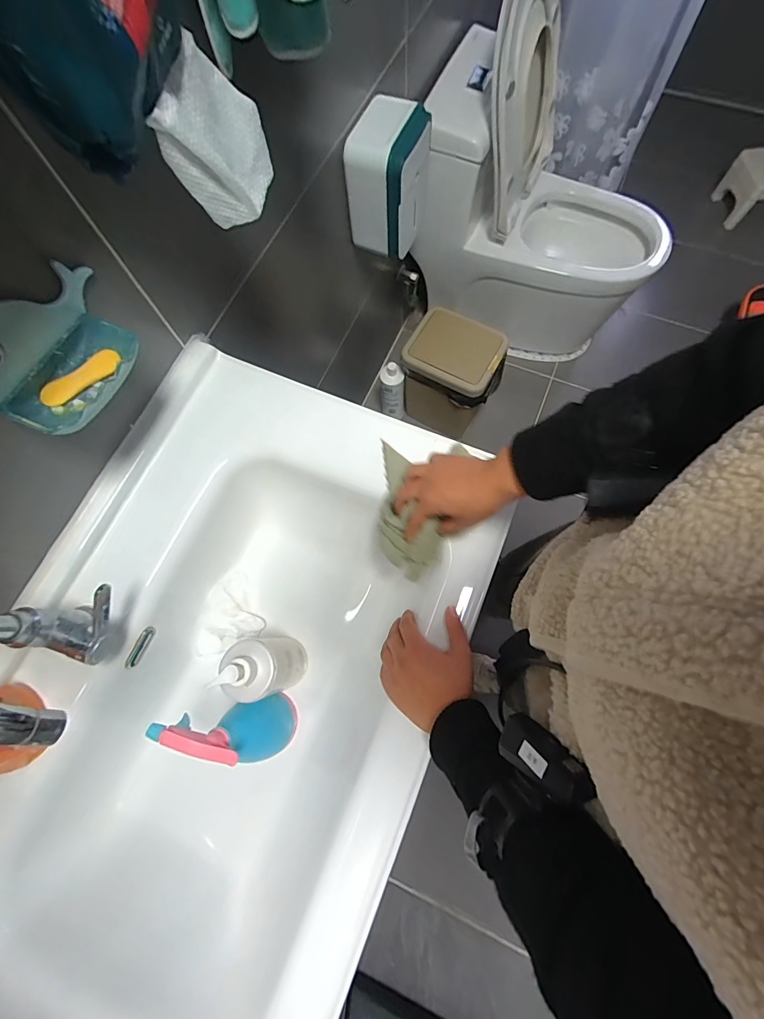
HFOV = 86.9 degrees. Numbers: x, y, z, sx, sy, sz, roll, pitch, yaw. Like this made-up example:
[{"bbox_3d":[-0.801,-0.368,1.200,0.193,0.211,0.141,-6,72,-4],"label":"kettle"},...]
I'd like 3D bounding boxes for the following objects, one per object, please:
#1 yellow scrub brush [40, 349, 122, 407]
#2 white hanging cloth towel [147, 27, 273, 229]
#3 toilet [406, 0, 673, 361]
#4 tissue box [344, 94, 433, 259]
[{"bbox_3d":[-0.296,-0.130,0.398,0.026,0.010,0.079,41,78,13],"label":"yellow scrub brush"},{"bbox_3d":[-0.142,-0.326,0.363,0.041,0.097,0.108,17,74,7],"label":"white hanging cloth towel"},{"bbox_3d":[0.478,-0.893,1.187,0.693,0.739,0.455,12,73,5],"label":"toilet"},{"bbox_3d":[0.019,-0.664,0.817,0.123,0.212,0.153,30,76,10],"label":"tissue box"}]

